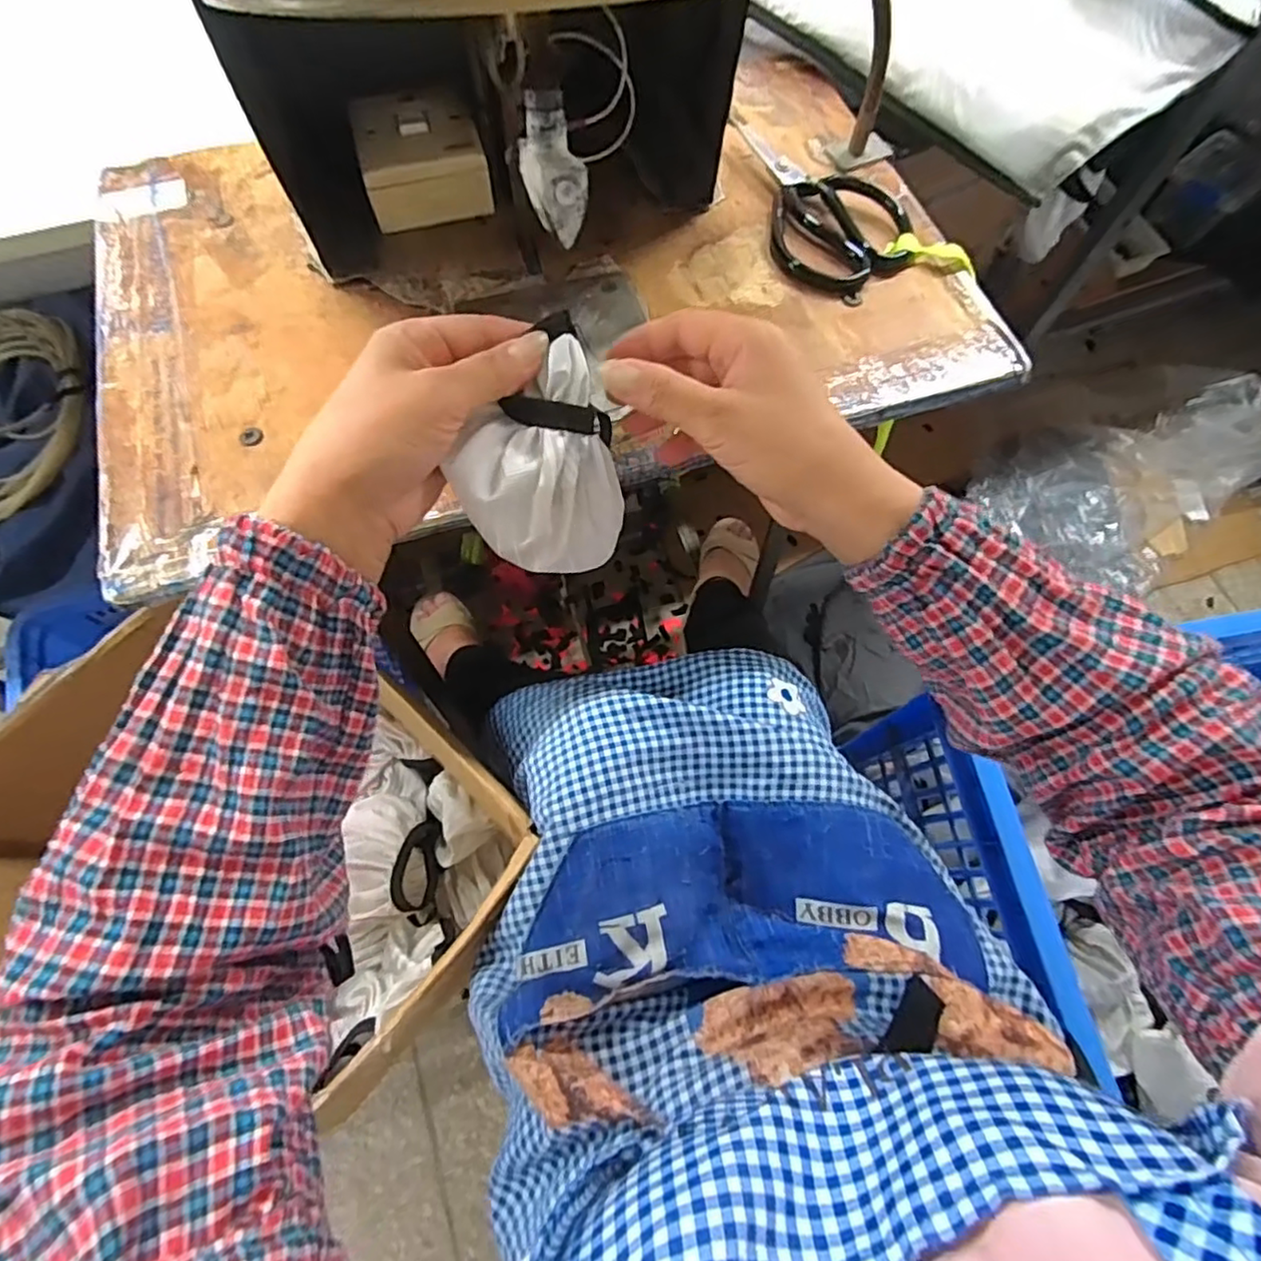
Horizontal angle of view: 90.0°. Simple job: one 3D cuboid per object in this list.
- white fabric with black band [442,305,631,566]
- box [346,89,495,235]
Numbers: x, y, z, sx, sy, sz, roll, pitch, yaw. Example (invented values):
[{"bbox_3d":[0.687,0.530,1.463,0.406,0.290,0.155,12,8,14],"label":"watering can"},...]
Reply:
[{"bbox_3d":[-0.041,-0.083,0.308,0.093,0.032,0.107,-6,101,-21],"label":"white fabric with black band"},{"bbox_3d":[-0.152,-0.346,0.462,0.085,0.041,0.085,-15,70,-7],"label":"box"}]

